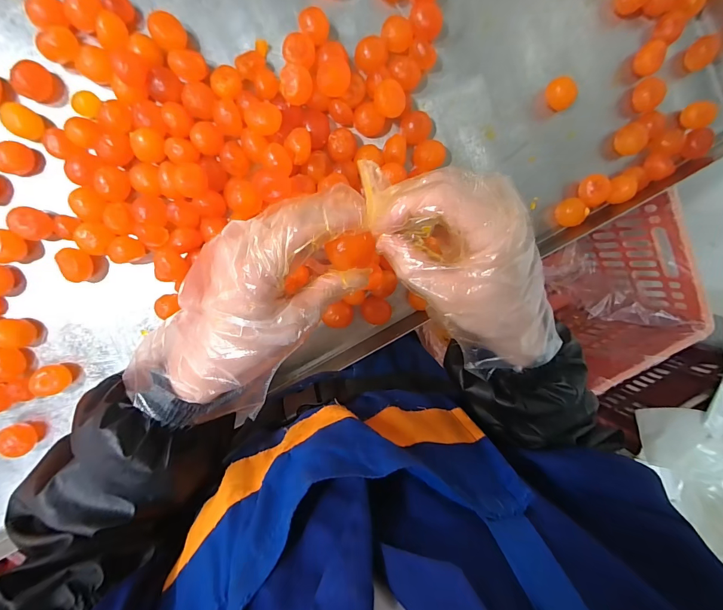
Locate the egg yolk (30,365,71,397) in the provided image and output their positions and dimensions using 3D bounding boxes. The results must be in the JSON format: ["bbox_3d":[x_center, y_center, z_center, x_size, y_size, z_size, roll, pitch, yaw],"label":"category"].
[{"bbox_3d":[-0.315,0.076,0.357,0.030,0.018,0.029,-12,99,-6],"label":"egg yolk"}]

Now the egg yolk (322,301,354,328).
[{"bbox_3d":[-0.024,0.011,0.389,0.027,0.025,0.030,28,93,-10],"label":"egg yolk"}]

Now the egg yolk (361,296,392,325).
[{"bbox_3d":[0.015,0.006,0.389,0.033,0.024,0.028,27,93,-10],"label":"egg yolk"}]

